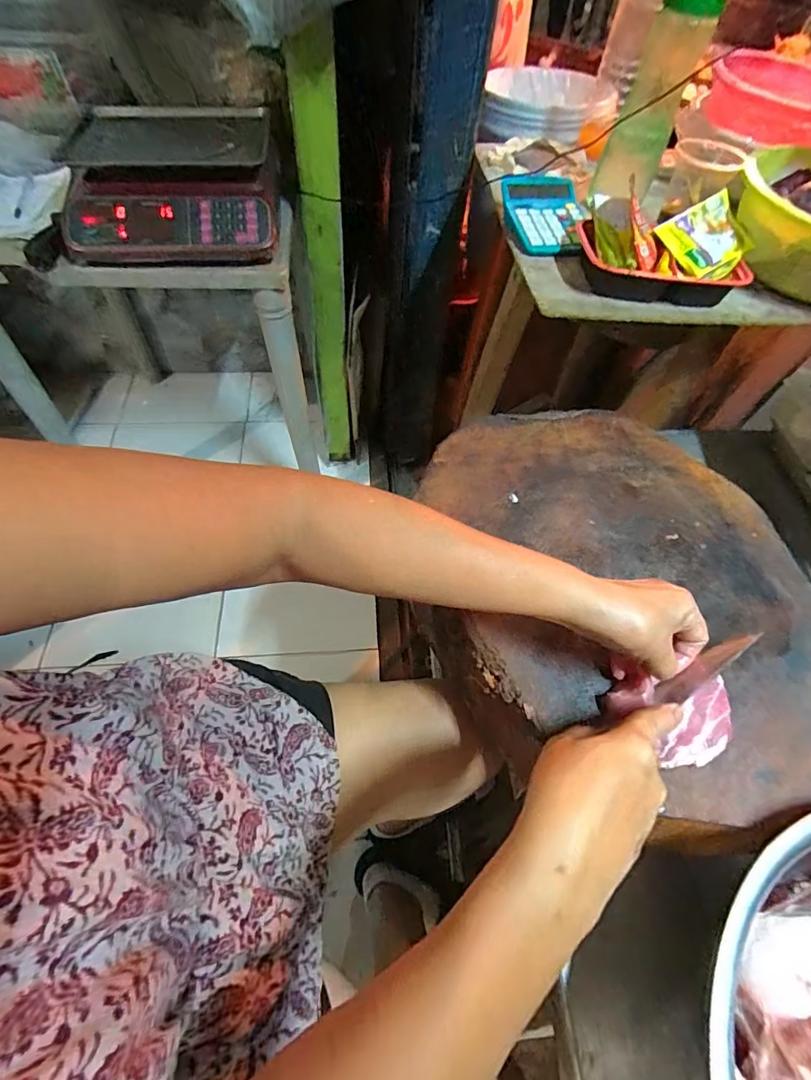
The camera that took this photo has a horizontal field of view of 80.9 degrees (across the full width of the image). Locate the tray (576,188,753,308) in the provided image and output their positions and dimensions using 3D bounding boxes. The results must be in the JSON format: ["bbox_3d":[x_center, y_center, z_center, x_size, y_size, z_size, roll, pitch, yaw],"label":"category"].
[{"bbox_3d":[0.350,-0.388,0.640,0.219,0.070,0.160,3,59,-2],"label":"tray"}]

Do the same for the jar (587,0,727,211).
[{"bbox_3d":[0.365,-0.657,0.706,0.083,0.251,0.087,17,60,7],"label":"jar"}]

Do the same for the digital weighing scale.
[{"bbox_3d":[-0.424,-0.625,0.830,0.385,0.106,0.355,-6,60,-7],"label":"digital weighing scale"}]

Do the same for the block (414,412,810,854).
[{"bbox_3d":[0.224,0.054,0.491,0.381,0.074,0.430,-4,59,-6],"label":"block"}]

